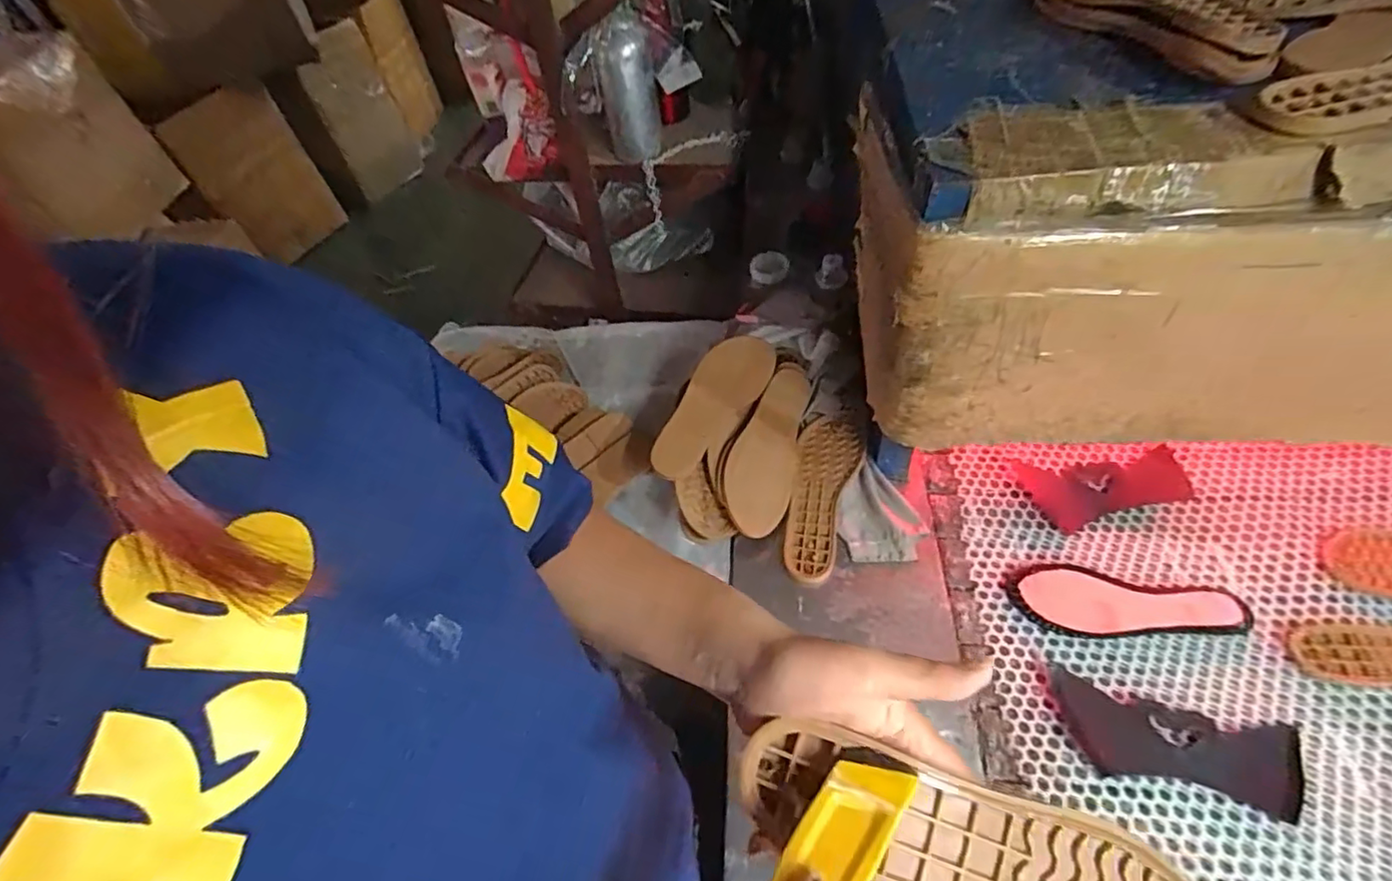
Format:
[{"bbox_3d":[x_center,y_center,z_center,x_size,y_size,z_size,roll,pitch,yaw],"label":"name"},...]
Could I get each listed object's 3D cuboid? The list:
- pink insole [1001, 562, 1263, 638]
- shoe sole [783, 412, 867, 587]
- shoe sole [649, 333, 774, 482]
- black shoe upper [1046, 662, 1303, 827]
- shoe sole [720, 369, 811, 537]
[{"bbox_3d":[0.470,0.175,0.653,0.230,0.020,0.079,3,52,8],"label":"pink insole"},{"bbox_3d":[0.158,0.063,0.749,0.079,0.019,0.239,10,53,14],"label":"shoe sole"},{"bbox_3d":[0.018,-0.048,0.775,0.091,0.028,0.229,23,58,24],"label":"shoe sole"},{"bbox_3d":[0.457,0.289,0.575,0.207,0.012,0.087,11,53,14],"label":"black shoe upper"},{"bbox_3d":[0.090,0.007,0.763,0.084,0.019,0.236,19,65,-6],"label":"shoe sole"}]

